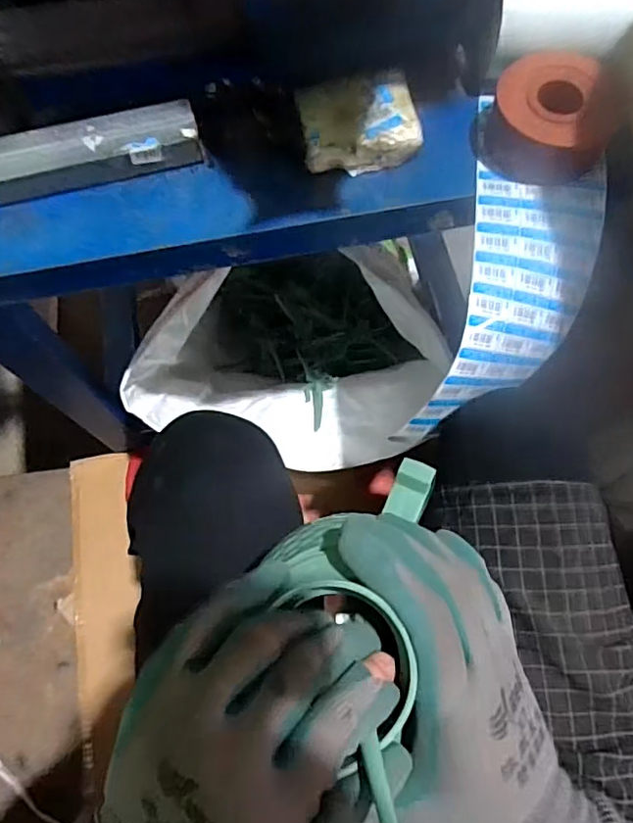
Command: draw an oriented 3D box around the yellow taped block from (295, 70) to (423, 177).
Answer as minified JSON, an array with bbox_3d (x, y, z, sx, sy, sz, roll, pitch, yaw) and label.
[{"bbox_3d":[0.036,-0.250,0.493,0.098,0.031,0.084,-7,71,-1],"label":"yellow taped block"}]

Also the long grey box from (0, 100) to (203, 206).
[{"bbox_3d":[-0.200,-0.220,0.487,0.197,0.030,0.046,-12,71,-3],"label":"long grey box"}]

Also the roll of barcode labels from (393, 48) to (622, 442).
[{"bbox_3d":[0.178,-0.128,0.491,0.128,0.080,0.341,15,95,6],"label":"roll of barcode labels"}]

